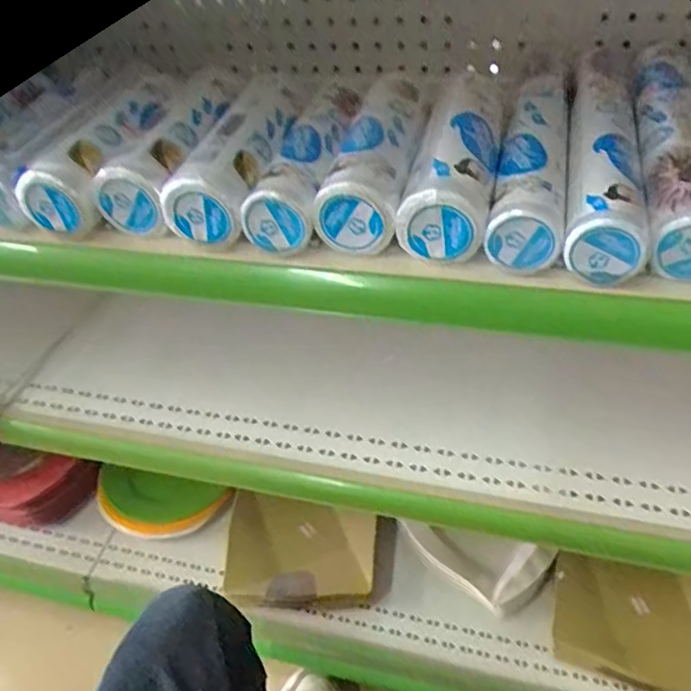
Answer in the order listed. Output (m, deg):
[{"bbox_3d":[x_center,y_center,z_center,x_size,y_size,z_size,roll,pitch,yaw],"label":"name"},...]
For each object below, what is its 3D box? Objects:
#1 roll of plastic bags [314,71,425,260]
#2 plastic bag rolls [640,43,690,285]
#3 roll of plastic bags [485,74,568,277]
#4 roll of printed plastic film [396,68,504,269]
[{"bbox_3d":[0.027,-0.150,0.461,0.053,0.056,0.189,6,47,12],"label":"roll of plastic bags"},{"bbox_3d":[0.242,-0.157,0.448,0.044,0.039,0.289,7,48,14],"label":"plastic bag rolls"},{"bbox_3d":[0.139,-0.140,0.447,0.044,0.043,0.216,8,48,14],"label":"roll of plastic bags"},{"bbox_3d":[0.086,-0.134,0.441,0.052,0.054,0.172,9,48,15],"label":"roll of printed plastic film"}]

